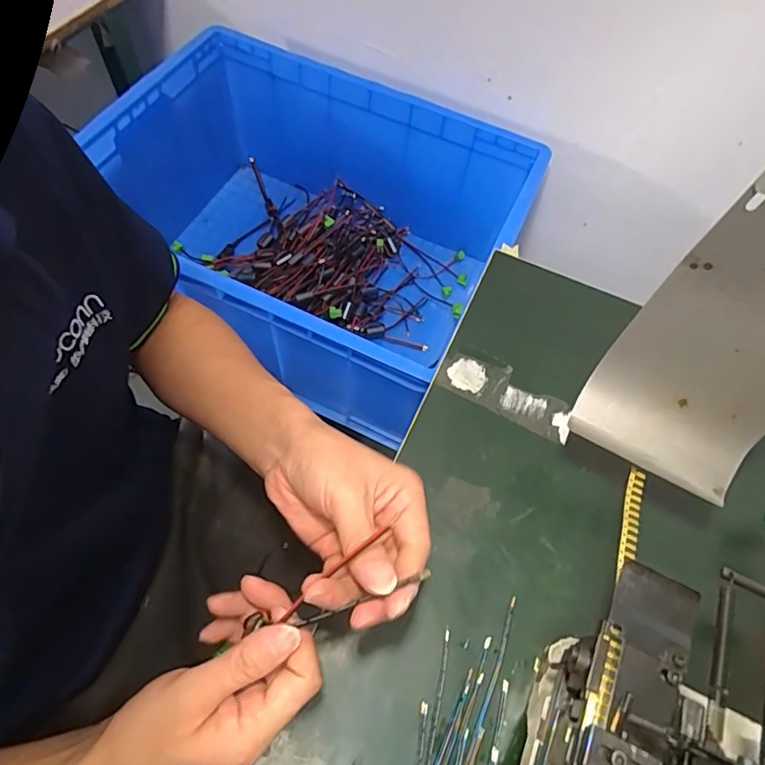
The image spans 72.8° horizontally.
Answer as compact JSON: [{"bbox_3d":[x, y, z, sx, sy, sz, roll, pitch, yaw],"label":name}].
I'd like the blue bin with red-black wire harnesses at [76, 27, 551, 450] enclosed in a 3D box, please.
[{"bbox_3d":[-0.103,-0.218,0.751,0.524,0.244,0.421,27,63,10],"label":"blue bin with red-black wire harnesses"}]

